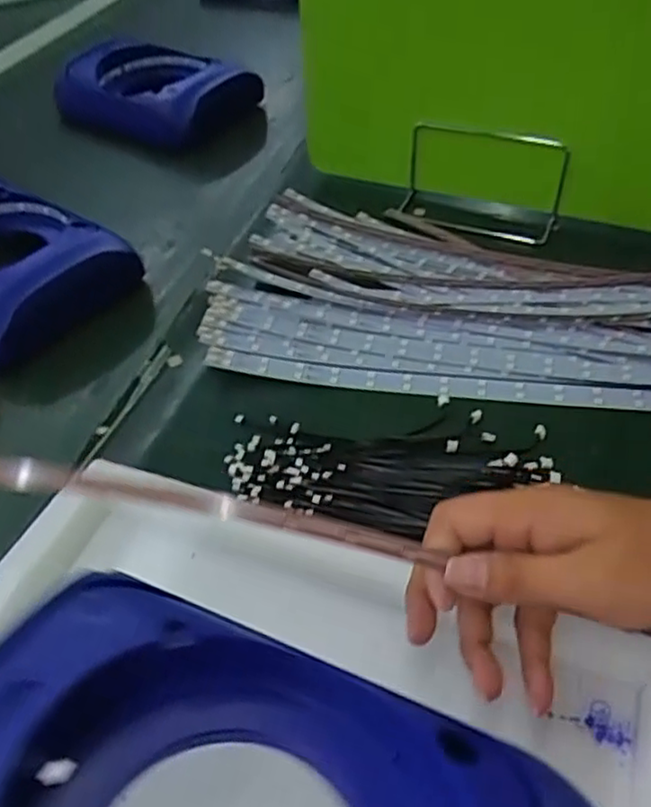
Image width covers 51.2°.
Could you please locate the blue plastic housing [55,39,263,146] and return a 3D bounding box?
[{"bbox_3d":[-0.219,-0.418,0.902,0.232,0.071,0.156,22,52,21],"label":"blue plastic housing"}]

